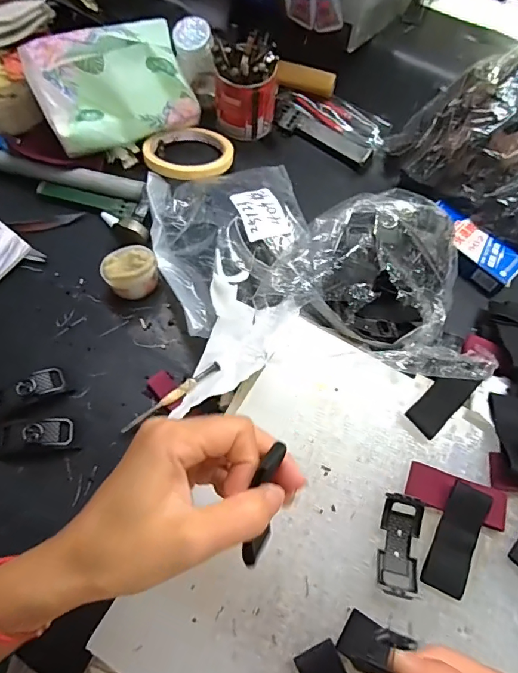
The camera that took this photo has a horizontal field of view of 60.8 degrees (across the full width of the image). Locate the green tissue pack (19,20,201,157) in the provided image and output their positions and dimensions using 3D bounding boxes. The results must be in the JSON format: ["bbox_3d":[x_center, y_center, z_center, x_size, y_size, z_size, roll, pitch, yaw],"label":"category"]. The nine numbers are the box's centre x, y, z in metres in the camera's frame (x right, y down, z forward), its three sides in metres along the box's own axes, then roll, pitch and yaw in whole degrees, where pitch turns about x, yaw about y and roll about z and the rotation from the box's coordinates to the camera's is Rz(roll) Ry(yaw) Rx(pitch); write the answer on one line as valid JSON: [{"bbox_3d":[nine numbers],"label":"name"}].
[{"bbox_3d":[-0.144,-0.251,0.446,0.150,0.083,0.082,-24,70,-14],"label":"green tissue pack"}]

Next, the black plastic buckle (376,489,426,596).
[{"bbox_3d":[0.091,0.133,0.282,0.026,0.013,0.057,14,65,4],"label":"black plastic buckle"}]

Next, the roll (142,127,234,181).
[{"bbox_3d":[-0.076,-0.194,0.463,0.092,0.021,0.092,6,56,-9],"label":"roll"}]

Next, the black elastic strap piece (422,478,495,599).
[{"bbox_3d":[0.129,0.131,0.286,0.026,0.013,0.066,25,66,9],"label":"black elastic strap piece"}]

